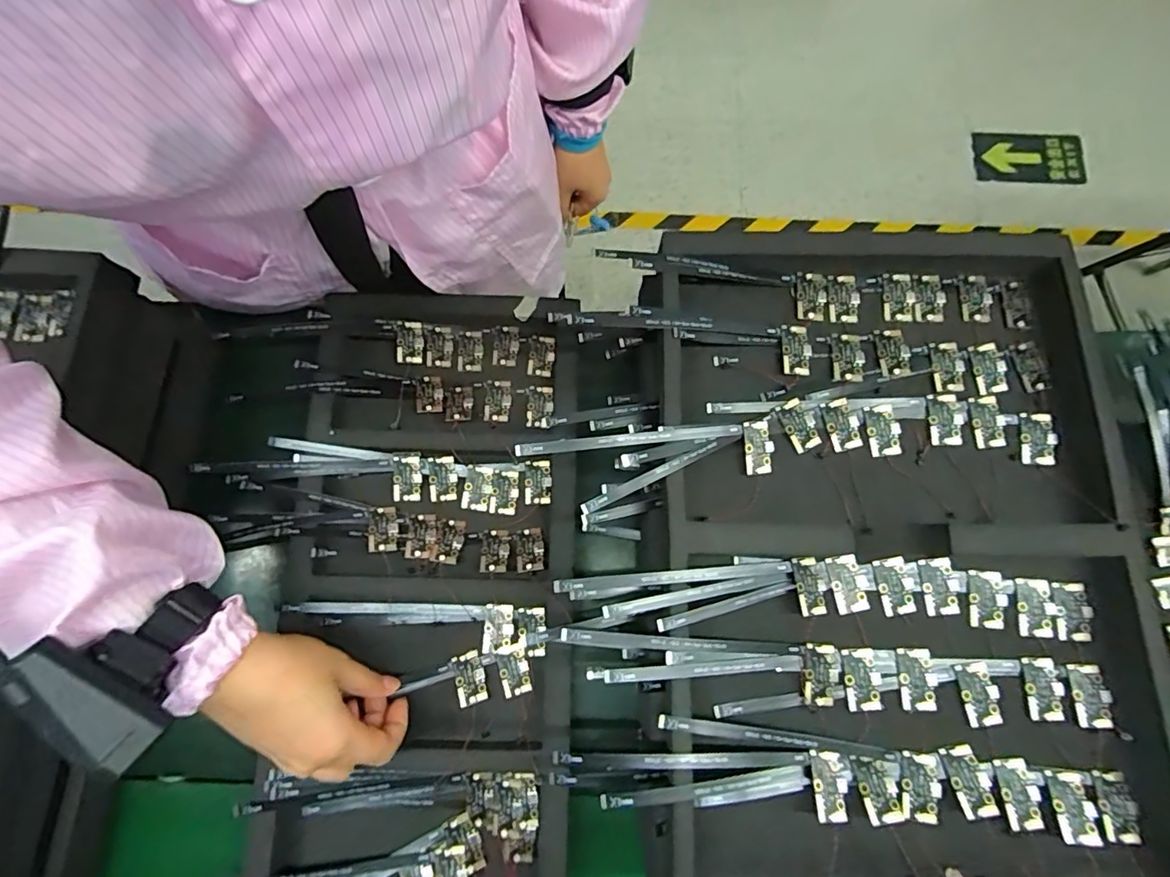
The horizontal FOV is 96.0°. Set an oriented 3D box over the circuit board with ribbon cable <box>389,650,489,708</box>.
[{"bbox_3d":[-0.107,0.188,0.399,0.062,0.013,0.034,-17,79,-3],"label":"circuit board with ribbon cable"}]

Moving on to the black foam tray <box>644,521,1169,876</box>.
[{"bbox_3d":[0.192,0.169,0.323,0.330,0.038,0.222,-1,79,0],"label":"black foam tray"}]

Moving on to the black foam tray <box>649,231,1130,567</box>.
[{"bbox_3d":[0.201,-0.037,0.369,0.301,0.032,0.230,-1,79,0],"label":"black foam tray"}]

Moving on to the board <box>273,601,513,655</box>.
[{"bbox_3d":[-0.140,0.144,0.405,0.172,0.018,0.034,1,79,0],"label":"board"}]

